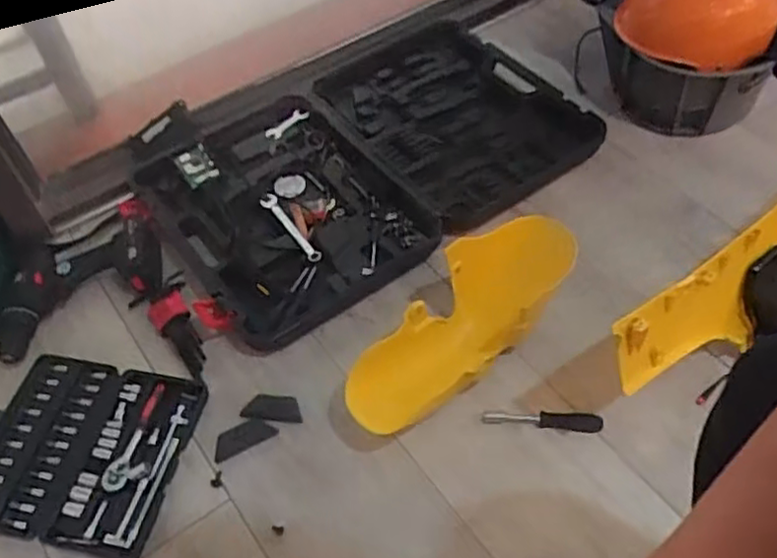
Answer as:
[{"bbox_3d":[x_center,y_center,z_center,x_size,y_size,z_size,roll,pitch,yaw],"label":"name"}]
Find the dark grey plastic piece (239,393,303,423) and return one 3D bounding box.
[{"bbox_3d":[-0.146,0.163,0.893,0.074,0.004,0.034,4,60,6],"label":"dark grey plastic piece"}]

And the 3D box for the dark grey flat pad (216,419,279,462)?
[{"bbox_3d":[-0.182,0.199,0.884,0.078,0.004,0.036,-24,59,-13],"label":"dark grey flat pad"}]

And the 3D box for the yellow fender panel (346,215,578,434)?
[{"bbox_3d":[0.101,0.057,0.917,0.109,0.164,0.375,34,59,25],"label":"yellow fender panel"}]

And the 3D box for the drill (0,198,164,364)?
[{"bbox_3d":[-0.447,0.000,1.006,0.260,0.068,0.168,-28,55,-6],"label":"drill"}]

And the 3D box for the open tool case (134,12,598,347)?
[{"bbox_3d":[-0.046,-0.210,1.130,0.650,0.120,0.433,-29,56,-21],"label":"open tool case"}]

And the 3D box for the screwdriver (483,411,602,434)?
[{"bbox_3d":[0.191,0.177,0.880,0.147,0.019,0.021,5,51,4],"label":"screwdriver"}]

